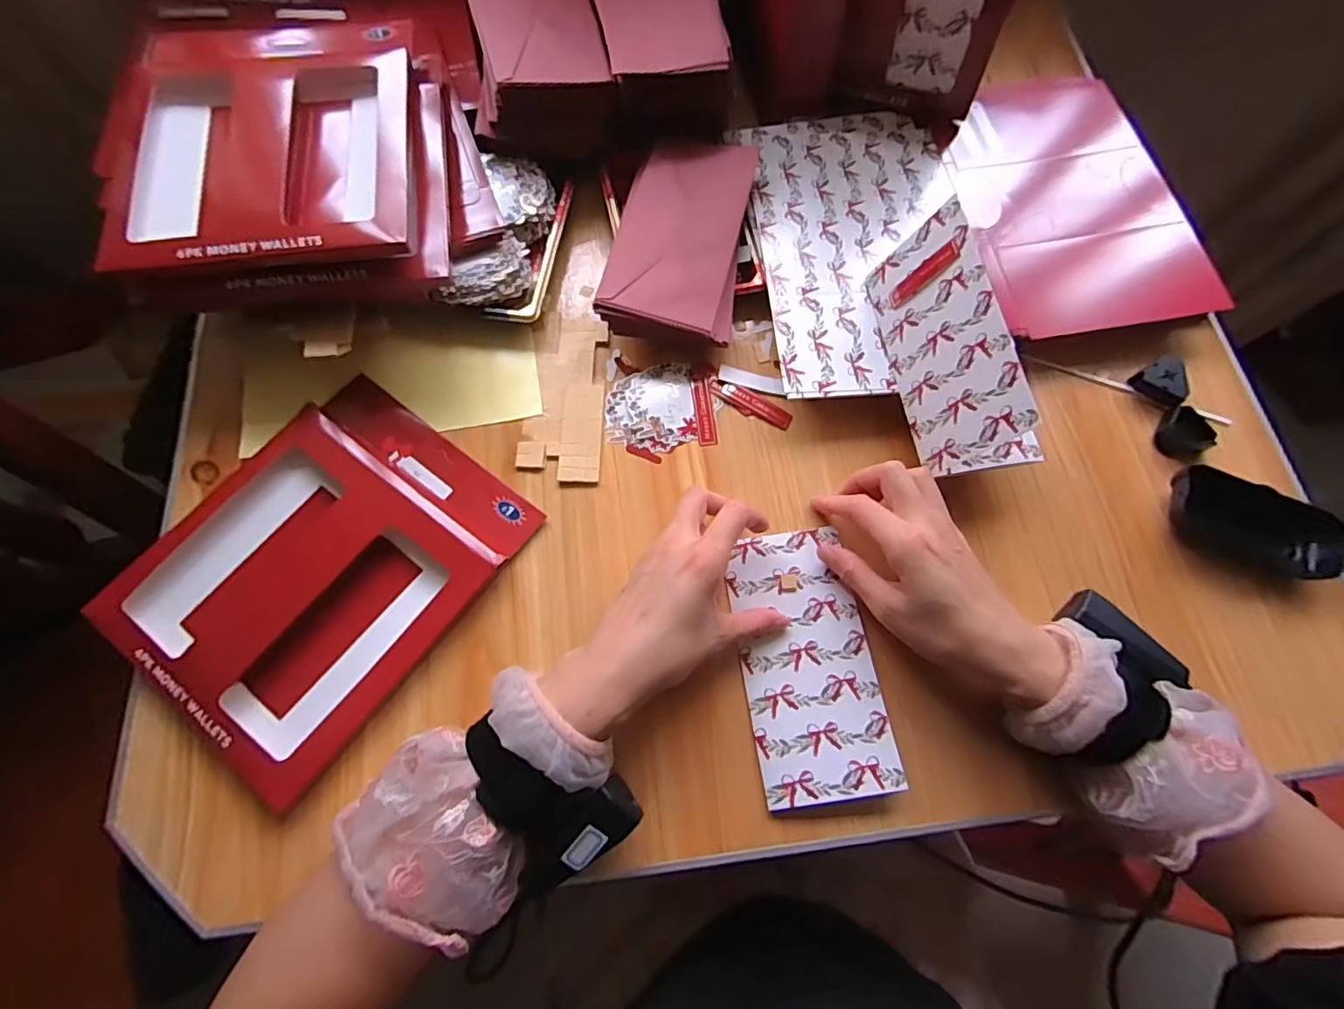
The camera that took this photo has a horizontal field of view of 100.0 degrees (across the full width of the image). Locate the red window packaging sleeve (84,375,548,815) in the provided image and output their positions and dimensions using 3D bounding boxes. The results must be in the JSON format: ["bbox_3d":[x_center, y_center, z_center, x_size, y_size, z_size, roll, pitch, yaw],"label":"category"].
[{"bbox_3d":[-0.236,0.039,0.385,0.190,0.018,0.233,36,72,10],"label":"red window packaging sleeve"}]

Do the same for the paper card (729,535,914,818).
[{"bbox_3d":[0.090,0.102,0.377,0.084,0.012,0.171,-7,68,-5],"label":"paper card"}]

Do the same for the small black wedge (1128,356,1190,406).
[{"bbox_3d":[0.391,-0.096,0.449,0.033,0.022,0.036,-29,74,-12],"label":"small black wedge"}]

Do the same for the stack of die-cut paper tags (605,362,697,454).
[{"bbox_3d":[-0.017,-0.077,0.440,0.068,0.004,0.072,-4,70,-4],"label":"stack of die-cut paper tags"}]

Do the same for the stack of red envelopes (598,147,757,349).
[{"bbox_3d":[0.008,-0.224,0.461,0.101,0.022,0.201,10,73,-1],"label":"stack of red envelopes"}]

